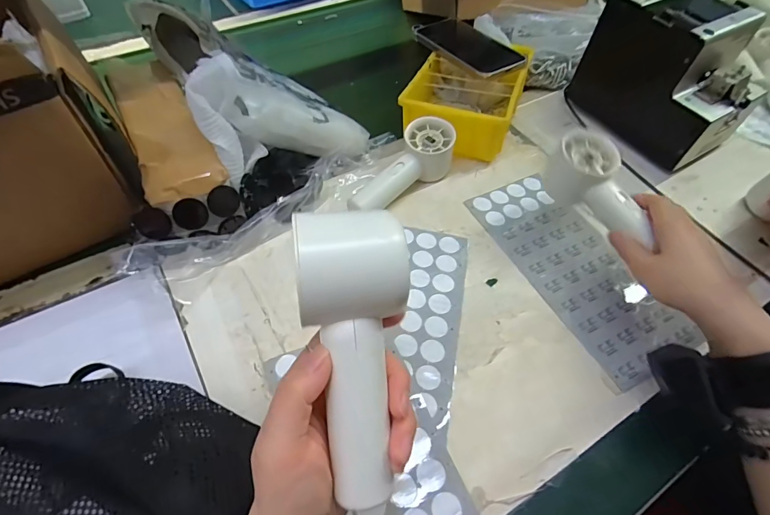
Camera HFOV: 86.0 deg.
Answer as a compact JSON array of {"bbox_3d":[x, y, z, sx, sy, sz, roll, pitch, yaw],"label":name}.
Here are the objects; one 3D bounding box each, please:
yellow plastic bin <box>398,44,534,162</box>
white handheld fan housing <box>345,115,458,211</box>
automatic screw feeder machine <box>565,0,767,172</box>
[{"bbox_3d":[0.108,-0.214,0.544,0.135,0.059,0.180,16,54,11],"label":"yellow plastic bin"},{"bbox_3d":[0.024,-0.095,0.466,0.058,0.055,0.144,30,59,18],"label":"white handheld fan housing"},{"bbox_3d":[0.363,-0.233,0.519,0.132,0.144,0.184,-29,60,-21],"label":"automatic screw feeder machine"}]

